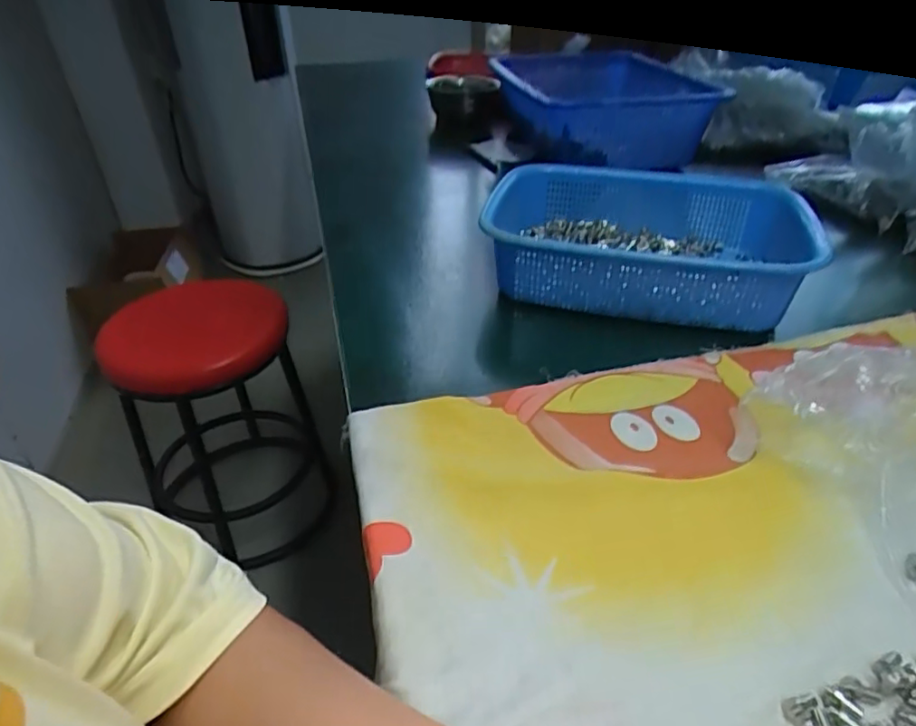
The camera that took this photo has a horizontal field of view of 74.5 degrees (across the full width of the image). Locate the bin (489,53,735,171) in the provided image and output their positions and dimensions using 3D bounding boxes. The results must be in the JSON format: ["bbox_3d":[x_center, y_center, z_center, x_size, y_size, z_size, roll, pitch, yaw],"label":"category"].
[{"bbox_3d":[0.182,-0.330,0.794,0.218,0.113,0.269,-9,37,-12],"label":"bin"}]

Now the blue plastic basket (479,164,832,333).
[{"bbox_3d":[0.165,-0.115,0.560,0.263,0.077,0.199,8,37,12],"label":"blue plastic basket"}]

